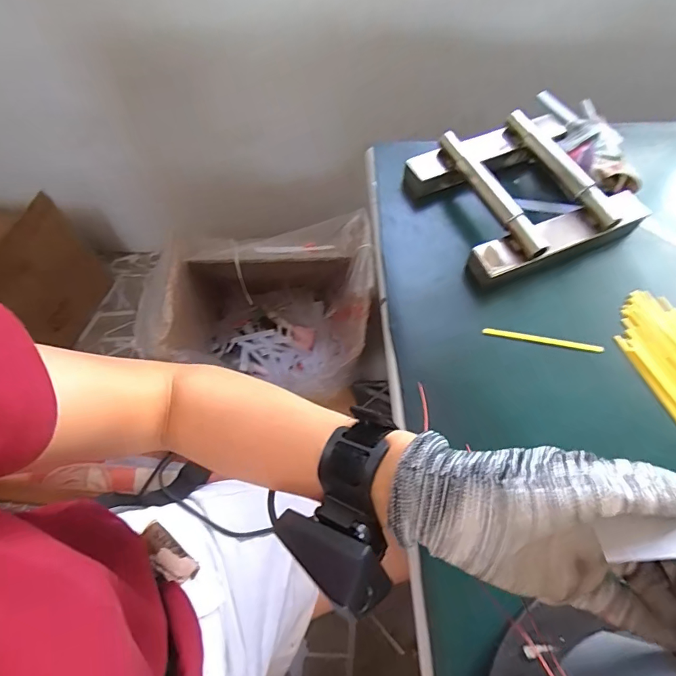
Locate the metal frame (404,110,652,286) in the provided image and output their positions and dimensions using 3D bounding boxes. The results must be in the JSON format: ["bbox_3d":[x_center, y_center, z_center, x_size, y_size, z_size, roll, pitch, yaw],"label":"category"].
[{"bbox_3d":[0.204,-0.164,0.478,0.201,0.046,0.181,-23,65,-12],"label":"metal frame"}]

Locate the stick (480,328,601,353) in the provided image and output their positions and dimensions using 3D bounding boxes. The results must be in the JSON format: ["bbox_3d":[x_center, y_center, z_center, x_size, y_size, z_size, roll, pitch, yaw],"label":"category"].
[{"bbox_3d":[0.197,0.002,0.417,0.110,0.005,0.007,9,63,6],"label":"stick"}]

